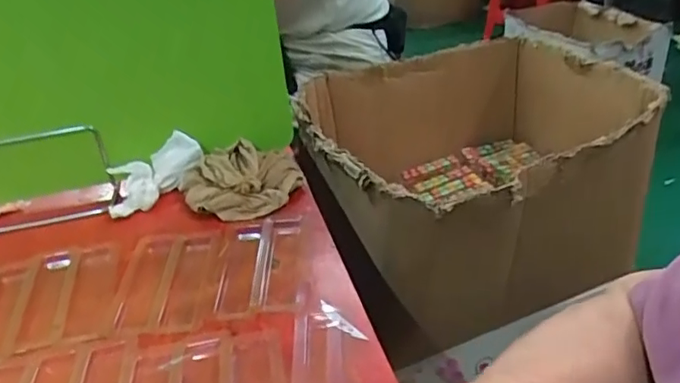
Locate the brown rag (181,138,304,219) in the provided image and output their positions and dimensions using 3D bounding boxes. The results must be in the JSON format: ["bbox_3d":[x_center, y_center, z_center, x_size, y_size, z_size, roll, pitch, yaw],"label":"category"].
[{"bbox_3d":[-0.112,-0.013,0.637,0.133,0.036,0.096,-4,33,2],"label":"brown rag"}]

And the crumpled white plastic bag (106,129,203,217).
[{"bbox_3d":[-0.215,-0.018,0.661,0.121,0.051,0.054,-44,45,-16],"label":"crumpled white plastic bag"}]

